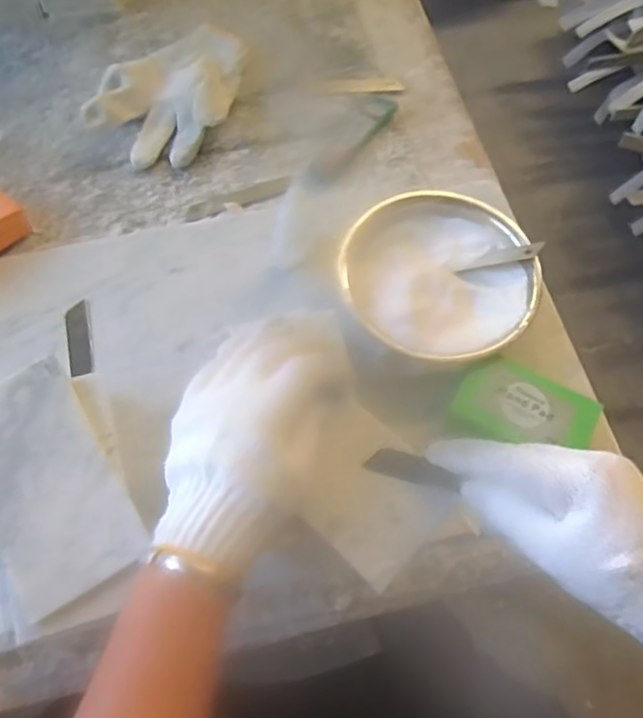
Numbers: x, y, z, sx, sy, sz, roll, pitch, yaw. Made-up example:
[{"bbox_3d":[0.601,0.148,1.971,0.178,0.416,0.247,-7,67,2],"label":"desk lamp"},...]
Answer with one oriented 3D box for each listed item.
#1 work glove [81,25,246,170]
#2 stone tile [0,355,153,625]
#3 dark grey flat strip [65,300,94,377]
[{"bbox_3d":[-0.140,-0.257,0.580,0.118,0.033,0.178,11,65,3],"label":"work glove"},{"bbox_3d":[-0.169,0.074,0.378,0.076,0.011,0.144,-30,69,-15],"label":"stone tile"},{"bbox_3d":[-0.187,-0.016,0.477,0.017,0.004,0.061,-6,69,-22],"label":"dark grey flat strip"}]

